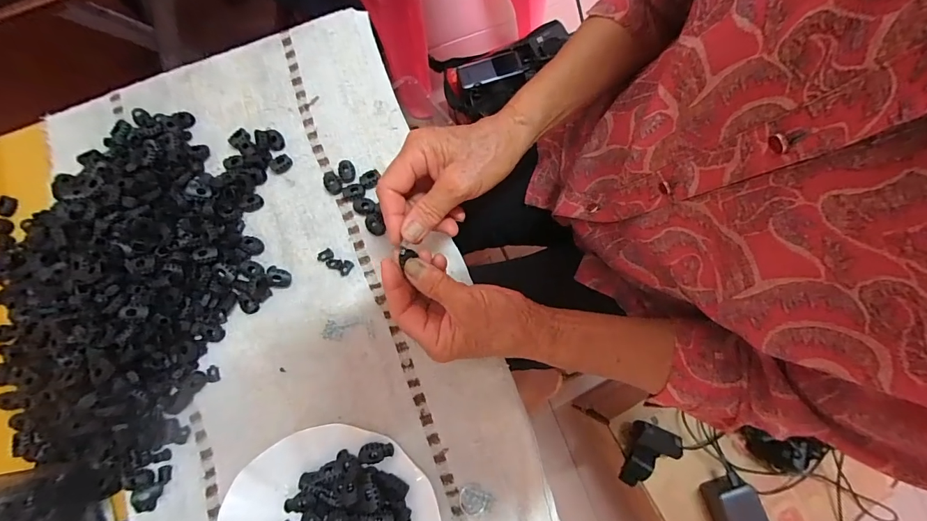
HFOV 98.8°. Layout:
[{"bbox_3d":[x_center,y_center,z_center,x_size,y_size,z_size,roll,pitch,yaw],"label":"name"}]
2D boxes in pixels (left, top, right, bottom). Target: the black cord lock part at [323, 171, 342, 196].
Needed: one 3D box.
[{"bbox_3d":[-0.137,-0.081,0.414,0.018,0.006,0.027,-31,78,-6],"label":"black cord lock part"}]

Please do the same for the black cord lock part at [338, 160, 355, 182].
[{"bbox_3d":[-0.122,-0.093,0.414,0.018,0.006,0.025,-26,78,-4],"label":"black cord lock part"}]

